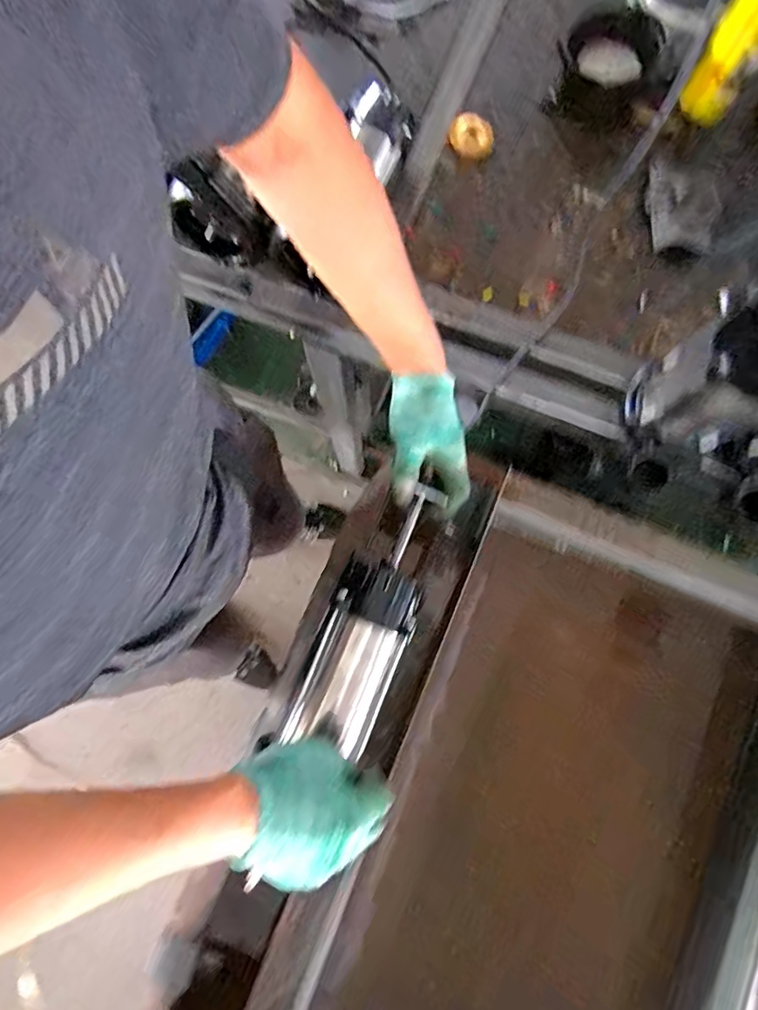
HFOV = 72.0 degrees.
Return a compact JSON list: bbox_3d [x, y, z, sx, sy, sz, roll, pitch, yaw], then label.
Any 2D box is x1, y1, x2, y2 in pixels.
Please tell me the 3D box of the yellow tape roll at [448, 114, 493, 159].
[{"bbox_3d":[0.123,-0.495,0.704,0.057,0.018,0.057,0,80,0],"label":"yellow tape roll"}]

